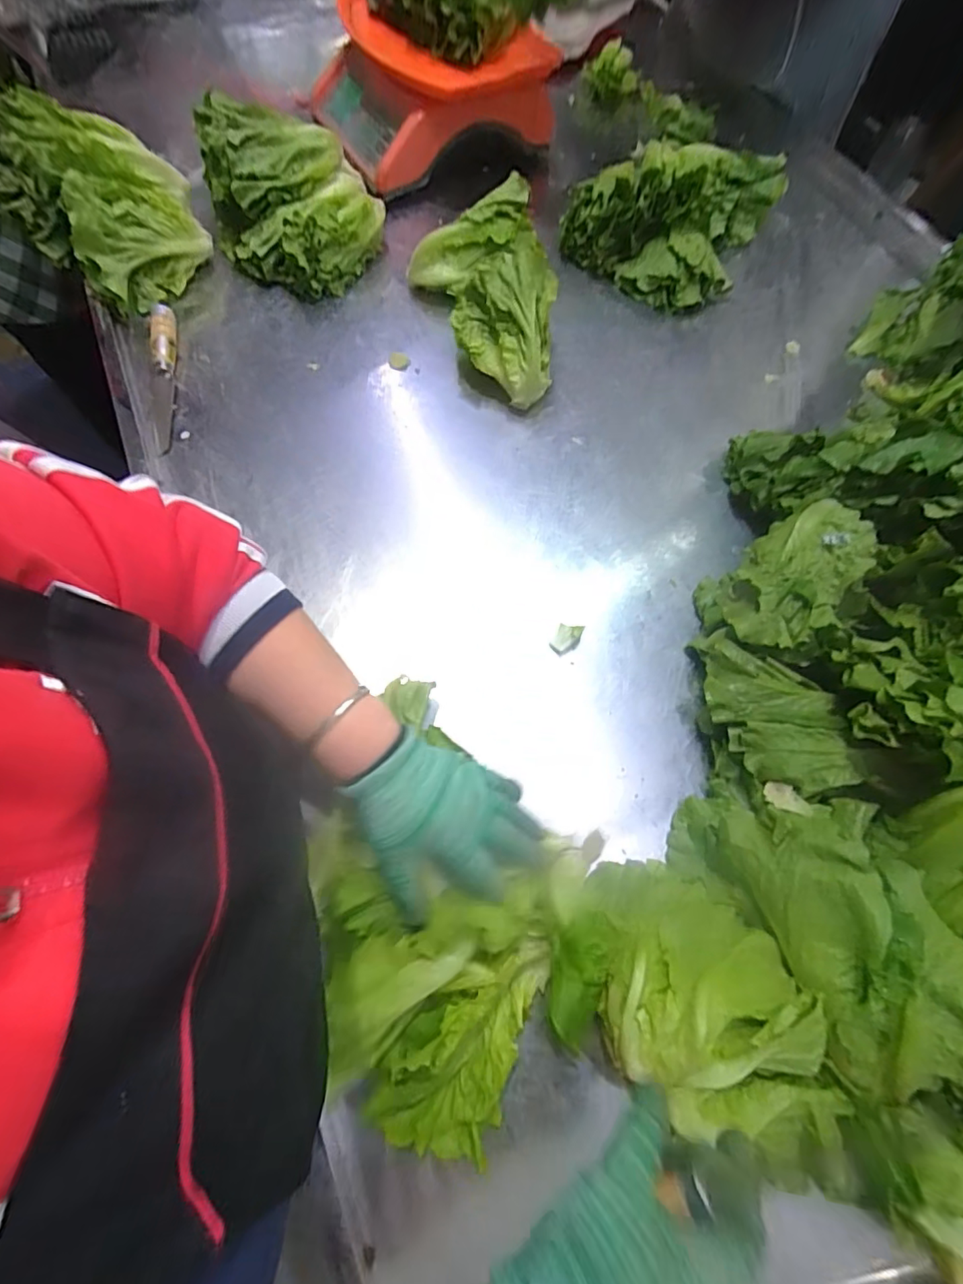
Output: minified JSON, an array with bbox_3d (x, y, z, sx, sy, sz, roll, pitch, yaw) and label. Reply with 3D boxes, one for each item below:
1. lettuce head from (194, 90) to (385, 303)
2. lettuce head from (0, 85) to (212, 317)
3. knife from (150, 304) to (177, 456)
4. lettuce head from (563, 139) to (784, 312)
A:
[{"bbox_3d":[-0.241,-0.572,0.676,0.207,0.107,0.246,-14,67,-8],"label":"lettuce head"},{"bbox_3d":[-0.471,-0.543,0.651,0.243,0.121,0.184,38,71,13],"label":"lettuce head"},{"bbox_3d":[-0.369,-0.309,0.606,0.032,0.020,0.192,-5,80,-4],"label":"knife"},{"bbox_3d":[0.267,-0.584,0.718,0.223,0.098,0.248,35,69,13],"label":"lettuce head"}]

